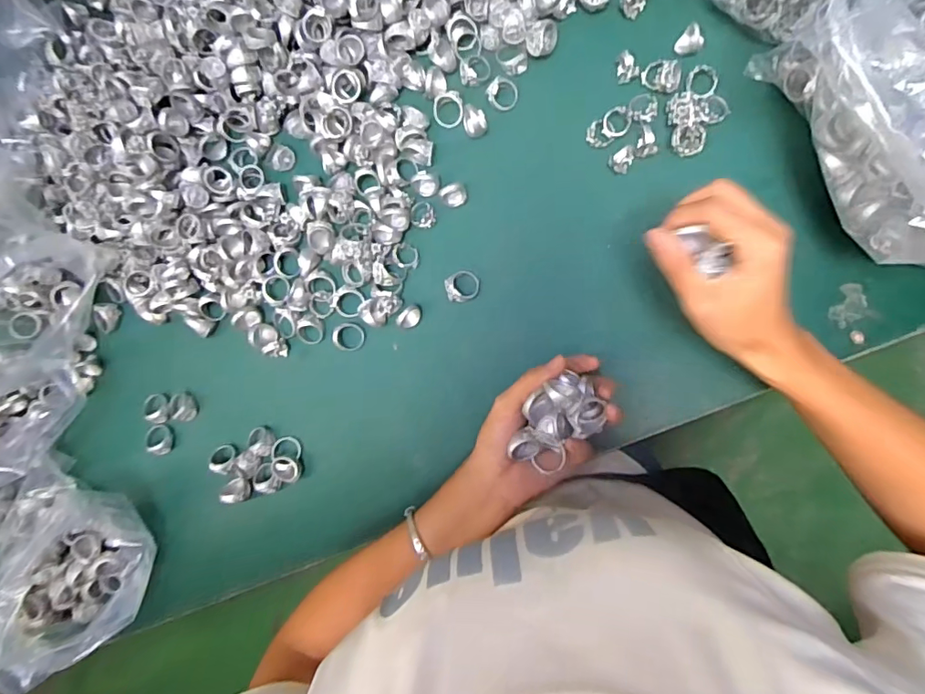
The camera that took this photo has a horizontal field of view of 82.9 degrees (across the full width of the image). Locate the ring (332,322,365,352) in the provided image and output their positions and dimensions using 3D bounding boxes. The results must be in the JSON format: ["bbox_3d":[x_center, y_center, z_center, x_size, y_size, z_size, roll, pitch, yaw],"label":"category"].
[{"bbox_3d":[-0.103,-0.009,0.473,0.027,0.013,0.026,0,89,10],"label":"ring"}]

